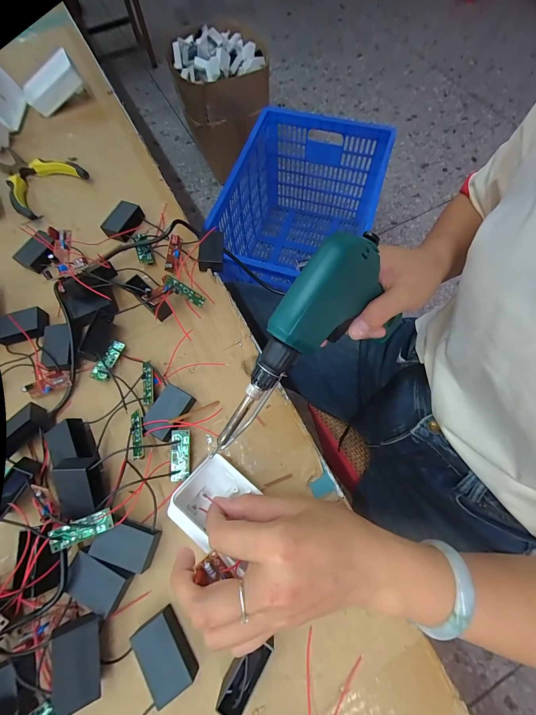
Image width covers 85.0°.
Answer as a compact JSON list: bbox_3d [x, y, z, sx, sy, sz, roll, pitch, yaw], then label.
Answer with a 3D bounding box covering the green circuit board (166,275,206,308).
[{"bbox_3d":[-0.088,-0.070,0.312,0.045,0.015,0.004,32,37,-14],"label":"green circuit board"}]

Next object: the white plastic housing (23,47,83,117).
[{"bbox_3d":[-0.338,-0.430,0.462,0.116,0.042,0.022,-8,66,29],"label":"white plastic housing"}]

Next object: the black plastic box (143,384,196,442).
[{"bbox_3d":[-0.097,0.054,0.285,0.035,0.019,0.047,25,72,11],"label":"black plastic box"}]

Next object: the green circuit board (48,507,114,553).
[{"bbox_3d":[-0.150,0.138,0.236,0.045,0.006,0.017,-17,69,-18],"label":"green circuit board"}]

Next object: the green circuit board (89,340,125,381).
[{"bbox_3d":[-0.168,0.003,0.308,0.016,0.006,0.044,23,73,-3],"label":"green circuit board"}]

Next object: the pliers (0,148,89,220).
[{"bbox_3d":[-0.340,-0.256,0.411,0.154,0.019,0.097,34,74,14],"label":"pliers"}]

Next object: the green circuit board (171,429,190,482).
[{"bbox_3d":[-0.081,0.090,0.270,0.017,0.004,0.044,-1,78,-11],"label":"green circuit board"}]

